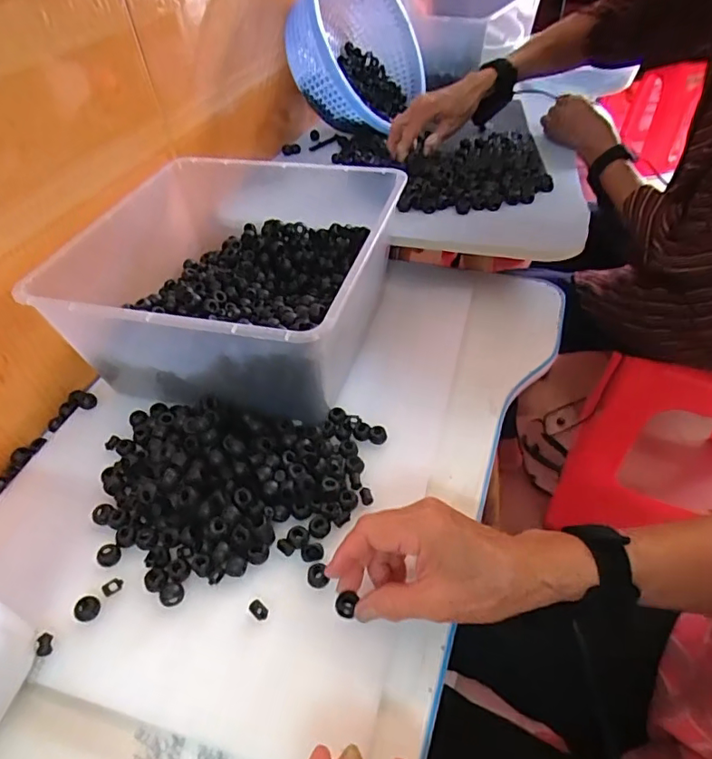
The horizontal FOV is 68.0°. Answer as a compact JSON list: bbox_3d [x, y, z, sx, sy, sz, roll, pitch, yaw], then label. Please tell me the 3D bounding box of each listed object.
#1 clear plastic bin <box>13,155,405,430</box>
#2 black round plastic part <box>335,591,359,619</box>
[{"bbox_3d":[-0.120,-0.112,0.571,0.294,0.131,0.306,9,47,14],"label":"clear plastic bin"},{"bbox_3d":[-0.007,0.157,0.368,0.014,0.007,0.016,14,48,19],"label":"black round plastic part"}]

